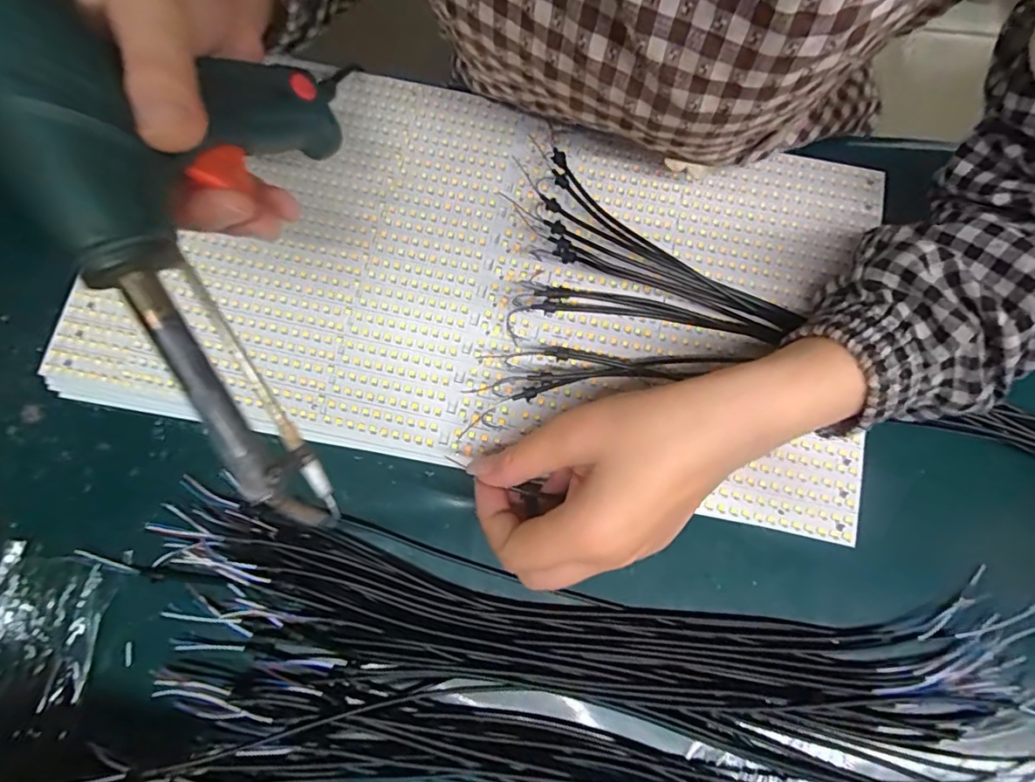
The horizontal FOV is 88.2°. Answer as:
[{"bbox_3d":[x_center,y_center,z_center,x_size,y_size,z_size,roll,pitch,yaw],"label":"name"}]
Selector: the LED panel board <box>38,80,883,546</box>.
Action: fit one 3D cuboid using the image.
[{"bbox_3d":[-0.021,-0.072,0.316,0.446,0.019,0.229,11,78,1],"label":"LED panel board"}]

